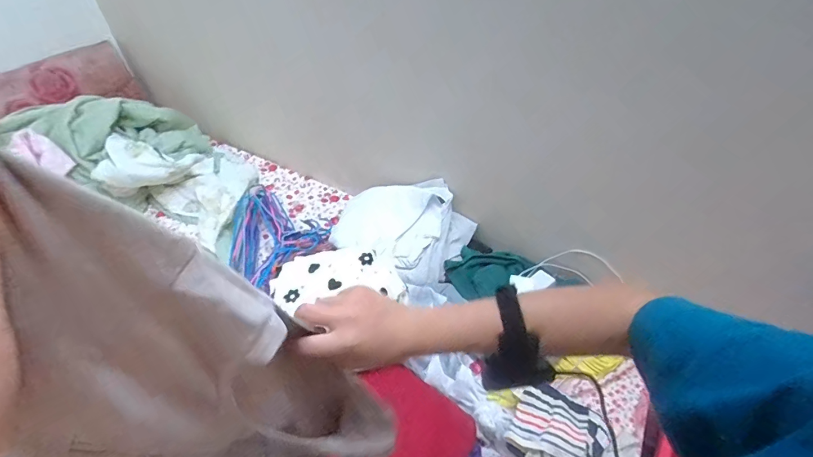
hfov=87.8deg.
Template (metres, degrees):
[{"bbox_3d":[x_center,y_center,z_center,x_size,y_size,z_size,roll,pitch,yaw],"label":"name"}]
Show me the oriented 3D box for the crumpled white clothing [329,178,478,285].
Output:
[{"bbox_3d":[-0.024,-0.020,1.033,0.329,0.124,0.239,23,49,25],"label":"crumpled white clothing"}]

